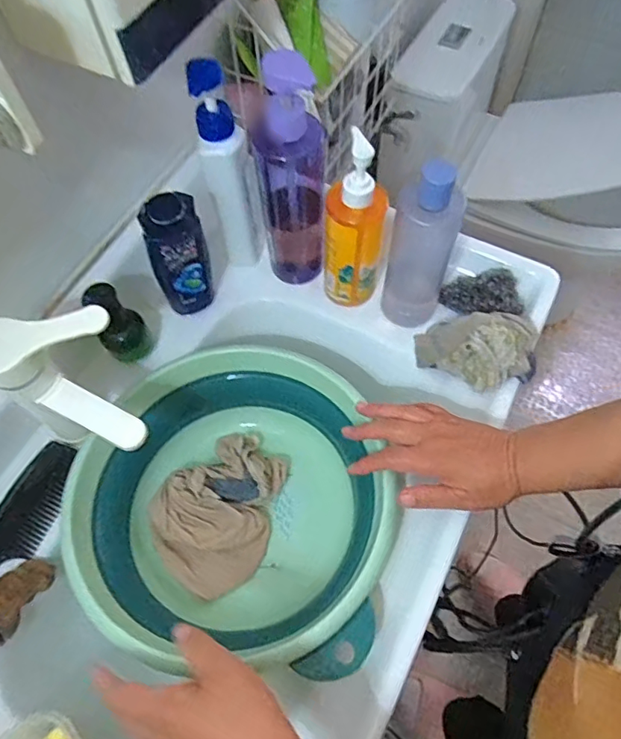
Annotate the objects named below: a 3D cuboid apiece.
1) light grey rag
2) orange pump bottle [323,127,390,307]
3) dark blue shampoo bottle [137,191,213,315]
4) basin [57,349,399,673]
[{"bbox_3d":[0.174,-0.020,0.553,0.113,0.064,0.077,7,63,4],"label":"light grey rag"},{"bbox_3d":[0.047,-0.147,0.553,0.061,0.197,0.057,11,64,6],"label":"orange pump bottle"},{"bbox_3d":[-0.140,-0.117,0.565,0.056,0.162,0.032,-34,67,-15],"label":"dark blue shampoo bottle"},{"bbox_3d":[-0.075,0.131,0.541,0.295,0.113,0.293,0,63,1],"label":"basin"}]

